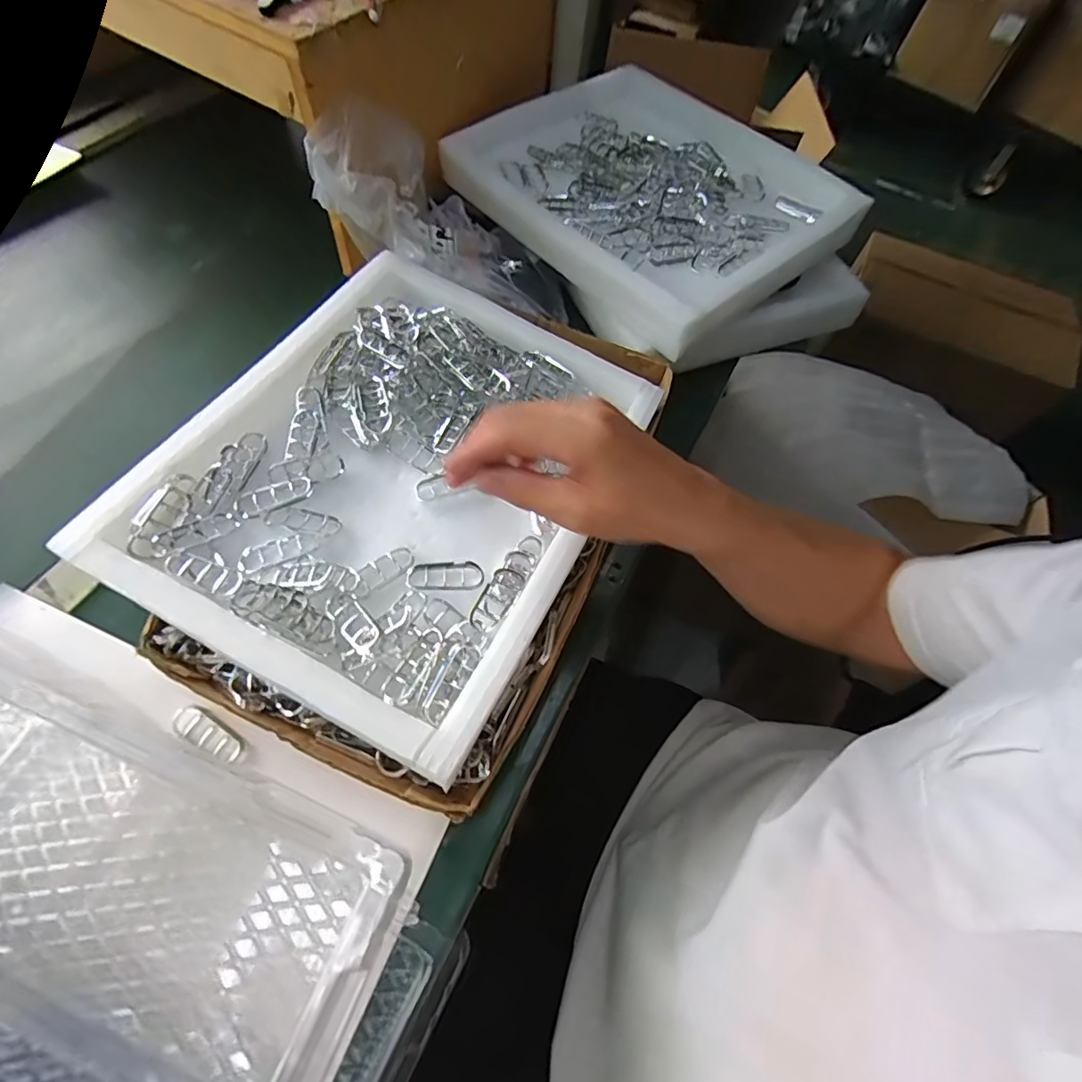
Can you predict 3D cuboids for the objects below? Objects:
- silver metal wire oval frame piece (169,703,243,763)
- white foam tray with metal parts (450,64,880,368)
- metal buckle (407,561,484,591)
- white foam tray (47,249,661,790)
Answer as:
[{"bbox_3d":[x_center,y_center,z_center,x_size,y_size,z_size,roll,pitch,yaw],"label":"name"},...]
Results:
[{"bbox_3d":[-0.223,0.129,0.361,0.055,0.004,0.021,32,64,11],"label":"silver metal wire oval frame piece"},{"bbox_3d":[0.113,-0.376,0.578,0.297,0.052,0.368,-36,71,-21],"label":"white foam tray with metal parts"},{"bbox_3d":[-0.065,0.024,0.375,0.050,0.006,0.023,-3,63,-7],"label":"metal buckle"},{"bbox_3d":[-0.098,-0.057,0.403,0.288,0.038,0.354,27,63,8],"label":"white foam tray"}]

